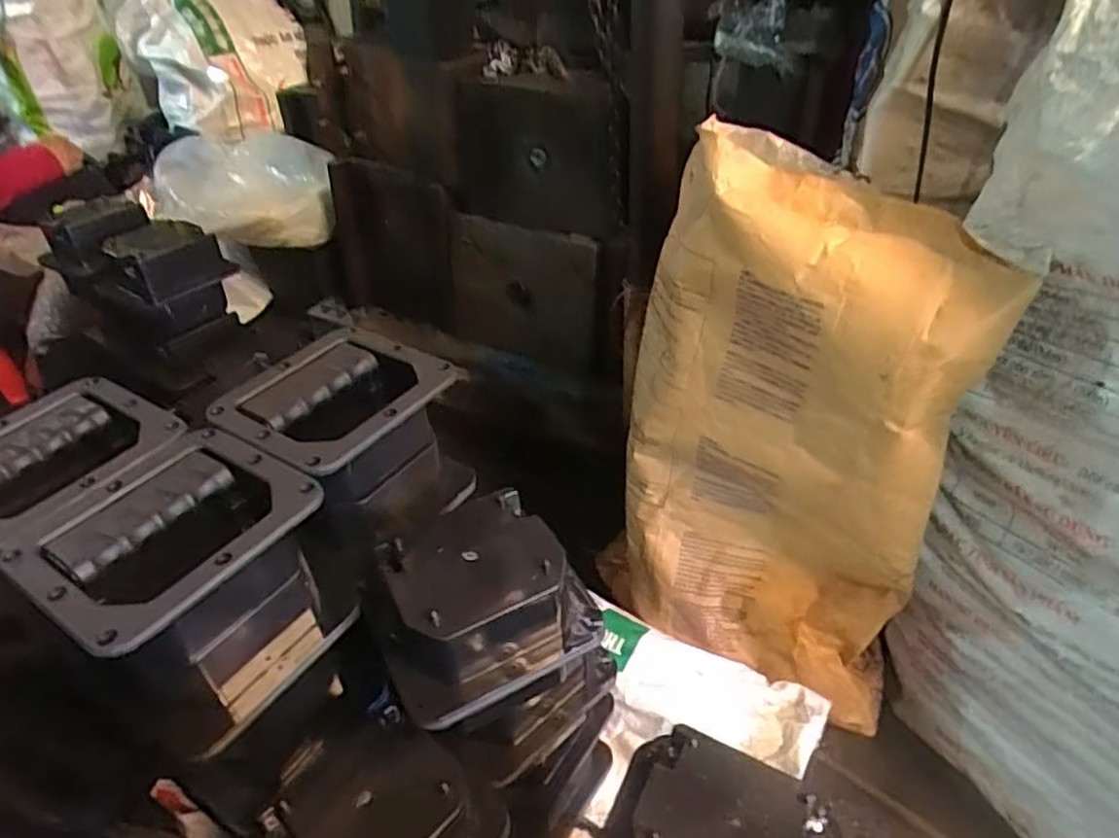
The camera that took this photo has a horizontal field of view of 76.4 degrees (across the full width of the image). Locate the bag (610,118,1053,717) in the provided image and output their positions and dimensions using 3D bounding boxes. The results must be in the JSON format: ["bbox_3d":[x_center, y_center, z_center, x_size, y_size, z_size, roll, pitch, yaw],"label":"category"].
[{"bbox_3d":[0.229,0.029,0.768,0.340,0.566,0.158,15,41,23],"label":"bag"}]

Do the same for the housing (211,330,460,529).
[{"bbox_3d":[-0.165,0.010,0.571,0.149,0.085,0.152,20,43,28],"label":"housing"}]

